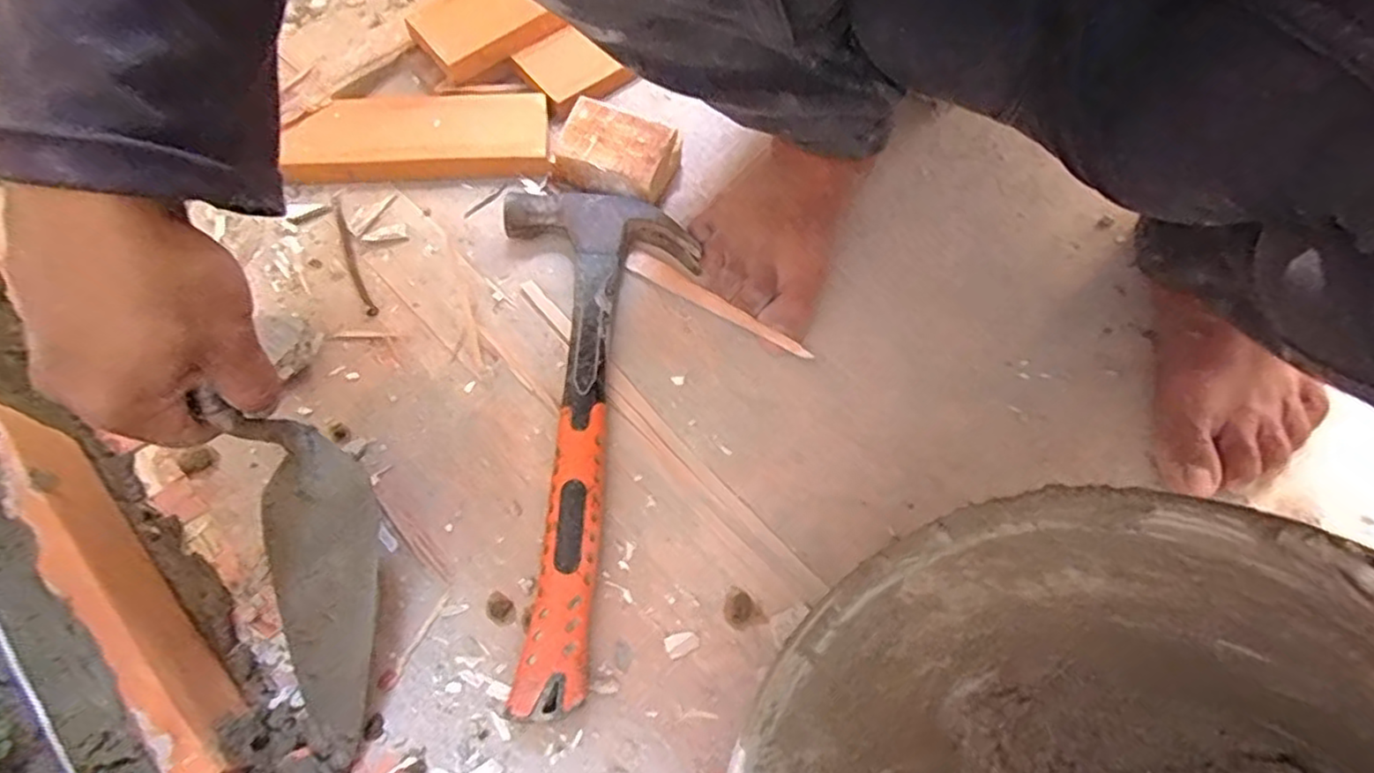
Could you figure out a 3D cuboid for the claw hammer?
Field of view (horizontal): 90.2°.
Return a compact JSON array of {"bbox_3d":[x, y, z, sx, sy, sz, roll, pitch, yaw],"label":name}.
[{"bbox_3d":[-0.056,0.017,0.400,0.116,0.029,0.311,1,67,-2],"label":"claw hammer"}]

